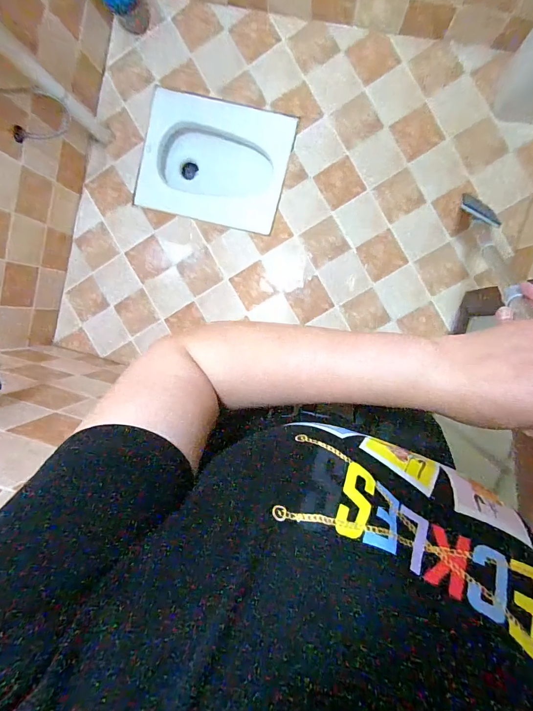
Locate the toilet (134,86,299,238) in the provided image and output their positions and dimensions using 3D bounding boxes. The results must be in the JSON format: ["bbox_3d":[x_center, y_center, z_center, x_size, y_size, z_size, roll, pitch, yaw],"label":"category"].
[{"bbox_3d":[-0.199,-0.740,1.443,0.542,0.241,0.431,17,96,3],"label":"toilet"}]

